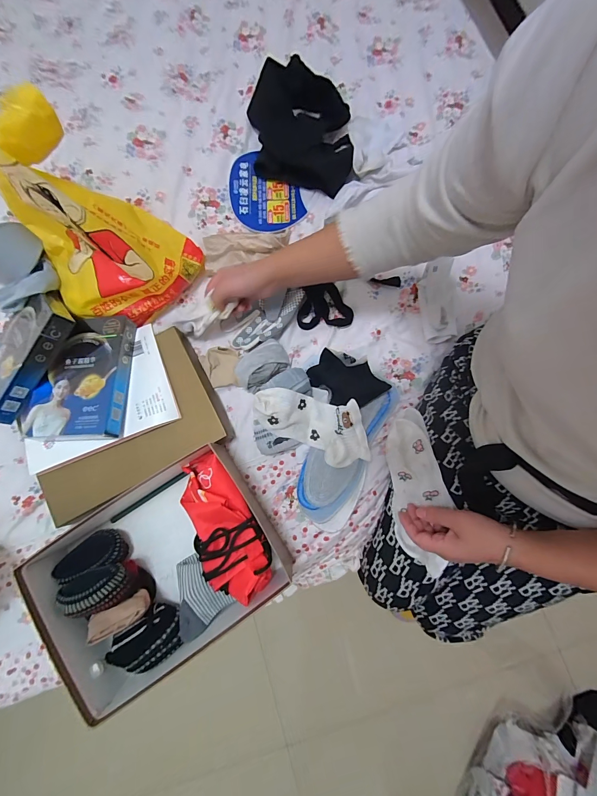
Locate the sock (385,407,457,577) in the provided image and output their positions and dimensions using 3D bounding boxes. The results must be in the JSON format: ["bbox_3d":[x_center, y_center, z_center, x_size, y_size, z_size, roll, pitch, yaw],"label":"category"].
[{"bbox_3d":[0.171,0.133,0.472,0.085,0.032,0.224,-23,69,23],"label":"sock"}]

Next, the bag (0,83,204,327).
[{"bbox_3d":[-0.299,-0.227,0.448,0.193,0.245,0.199,33,81,8],"label":"bag"}]

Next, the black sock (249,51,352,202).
[{"bbox_3d":[0.003,-0.483,0.580,0.178,0.077,0.211,-1,78,1],"label":"black sock"}]

